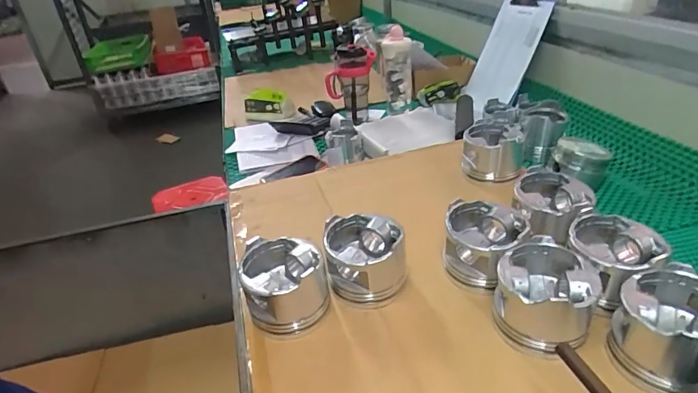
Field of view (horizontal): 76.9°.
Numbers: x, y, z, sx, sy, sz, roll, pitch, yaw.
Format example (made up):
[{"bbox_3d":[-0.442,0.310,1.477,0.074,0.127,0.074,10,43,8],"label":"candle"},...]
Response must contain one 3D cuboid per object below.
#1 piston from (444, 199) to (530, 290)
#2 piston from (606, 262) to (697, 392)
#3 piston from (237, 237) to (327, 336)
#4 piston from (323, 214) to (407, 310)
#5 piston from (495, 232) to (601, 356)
[{"bbox_3d":[0.176,0.069,0.579,0.099,0.089,0.098,13,37,27],"label":"piston"},{"bbox_3d":[0.328,0.134,0.444,0.099,0.076,0.094,-4,32,3],"label":"piston"},{"bbox_3d":[-0.076,0.111,0.539,0.097,0.091,0.099,-4,32,3],"label":"piston"},{"bbox_3d":[0.022,0.085,0.569,0.101,0.086,0.099,-2,32,6],"label":"piston"},{"bbox_3d":[0.220,0.116,0.498,0.096,0.091,0.097,-4,32,3],"label":"piston"}]

